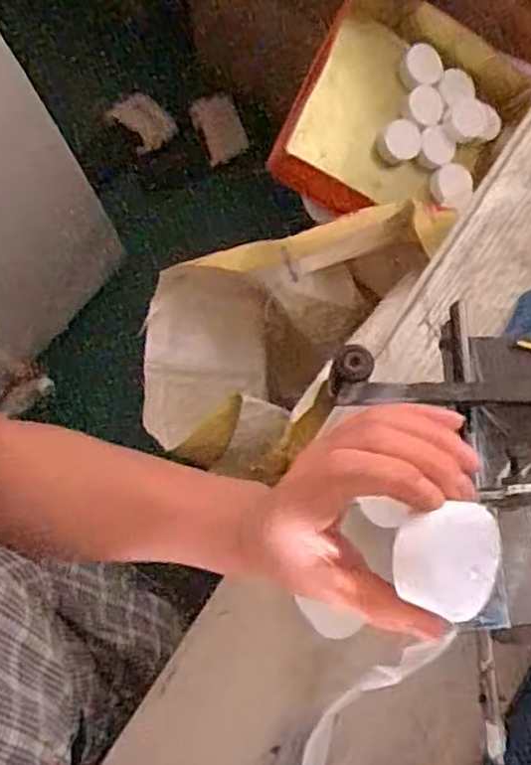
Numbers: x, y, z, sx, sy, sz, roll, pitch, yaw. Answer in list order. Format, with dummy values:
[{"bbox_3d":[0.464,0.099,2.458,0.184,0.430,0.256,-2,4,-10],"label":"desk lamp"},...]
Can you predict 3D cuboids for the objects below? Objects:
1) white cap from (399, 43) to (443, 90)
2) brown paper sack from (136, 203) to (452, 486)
[{"bbox_3d":[0.190,-0.383,0.860,0.052,0.017,0.051,-14,80,-4],"label":"white cap"},{"bbox_3d":[0.019,-0.033,0.593,0.243,0.159,0.152,-7,79,-3],"label":"brown paper sack"}]

